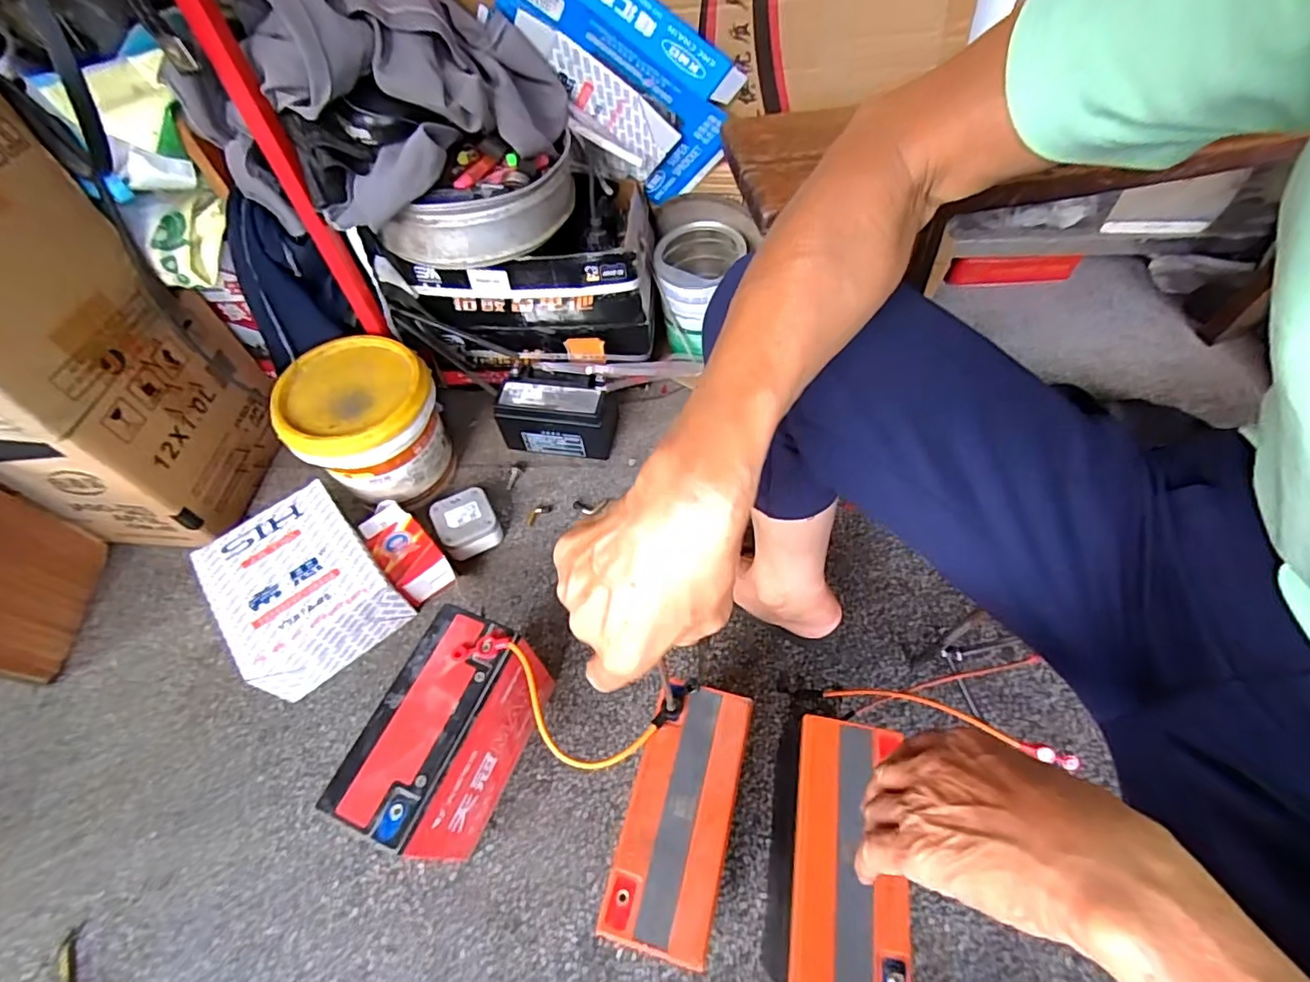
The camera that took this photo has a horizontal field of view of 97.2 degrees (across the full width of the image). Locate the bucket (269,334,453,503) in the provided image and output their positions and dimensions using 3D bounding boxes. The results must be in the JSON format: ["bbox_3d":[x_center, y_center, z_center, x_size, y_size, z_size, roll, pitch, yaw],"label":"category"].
[{"bbox_3d":[-0.356,-0.083,0.727,0.163,0.141,0.166,-1,56,2],"label":"bucket"}]

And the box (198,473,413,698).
[{"bbox_3d":[-0.406,0.111,0.675,0.156,0.097,0.188,-36,61,-20],"label":"box"}]

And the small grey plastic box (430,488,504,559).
[{"bbox_3d":[-0.238,0.044,0.736,0.073,0.050,0.077,-28,59,-15],"label":"small grey plastic box"}]

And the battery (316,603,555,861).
[{"bbox_3d":[-0.177,0.228,0.534,0.091,0.174,0.183,18,59,14],"label":"battery"}]

